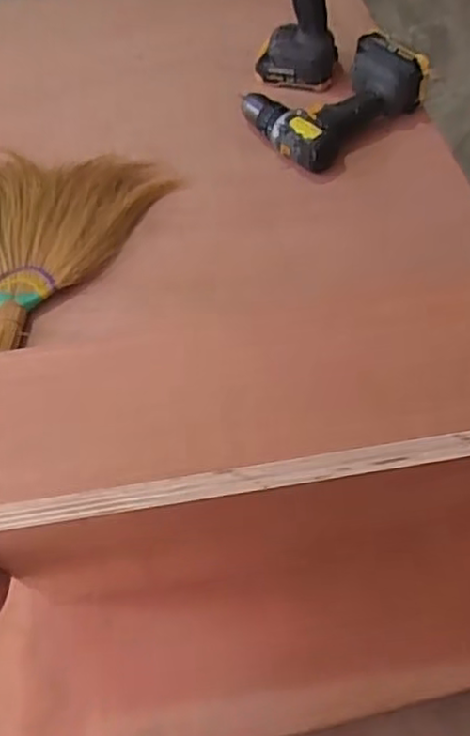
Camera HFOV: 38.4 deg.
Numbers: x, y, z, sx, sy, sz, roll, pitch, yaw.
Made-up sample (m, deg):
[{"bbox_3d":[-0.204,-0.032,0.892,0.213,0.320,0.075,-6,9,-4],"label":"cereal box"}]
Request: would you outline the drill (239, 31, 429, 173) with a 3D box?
[{"bbox_3d":[0.132,-0.378,0.931,0.211,0.087,0.164,-35,62,-16],"label":"drill"}]

